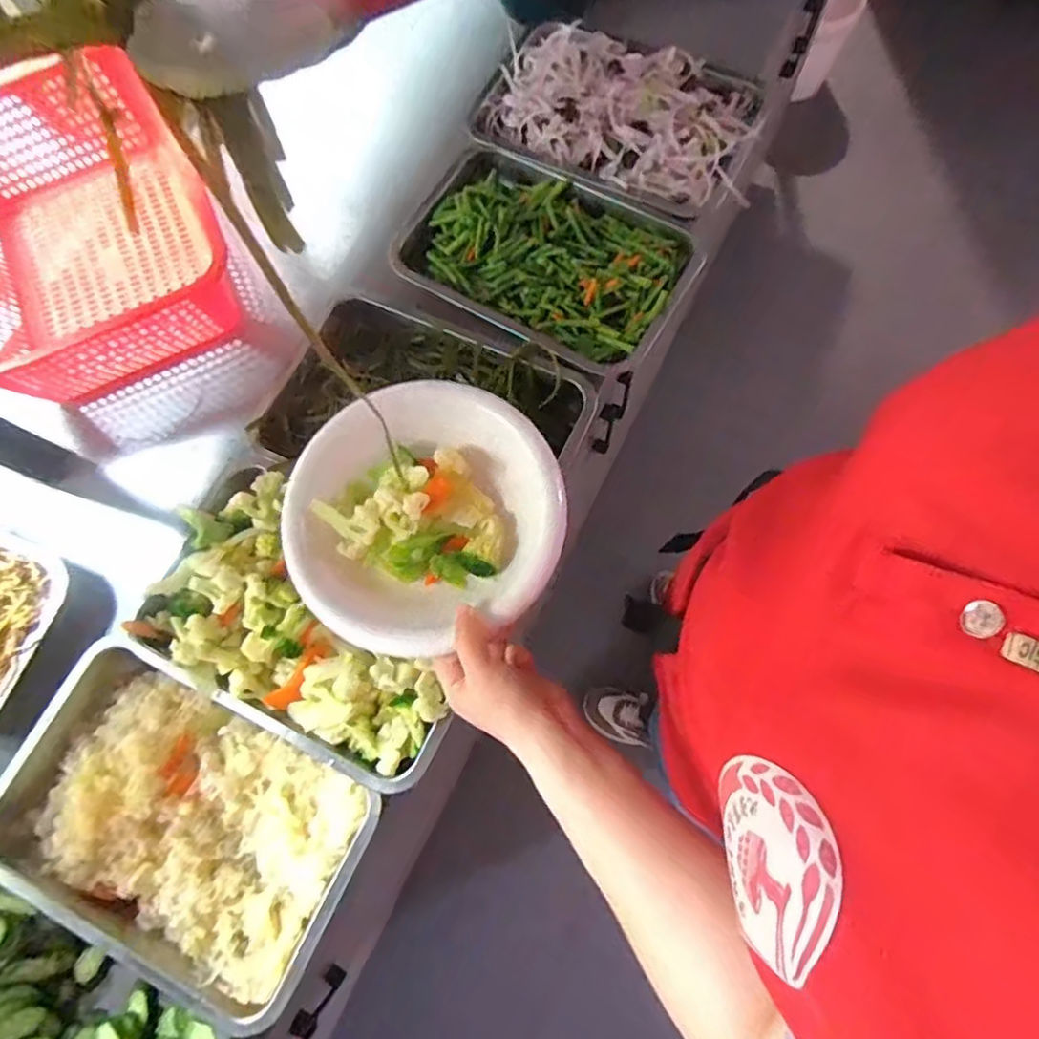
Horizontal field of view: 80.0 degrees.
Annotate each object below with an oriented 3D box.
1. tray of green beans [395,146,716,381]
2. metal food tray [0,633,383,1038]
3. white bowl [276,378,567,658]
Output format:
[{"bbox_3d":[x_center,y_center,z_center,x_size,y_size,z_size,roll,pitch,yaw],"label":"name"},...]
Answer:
[{"bbox_3d":[0.026,-0.275,0.661,0.296,0.059,0.192,29,76,11],"label":"tray of green beans"},{"bbox_3d":[-0.288,0.256,0.534,0.309,0.047,0.201,27,76,10],"label":"metal food tray"},{"bbox_3d":[-0.075,-0.007,0.486,0.208,0.040,0.204,0,78,1],"label":"white bowl"}]

